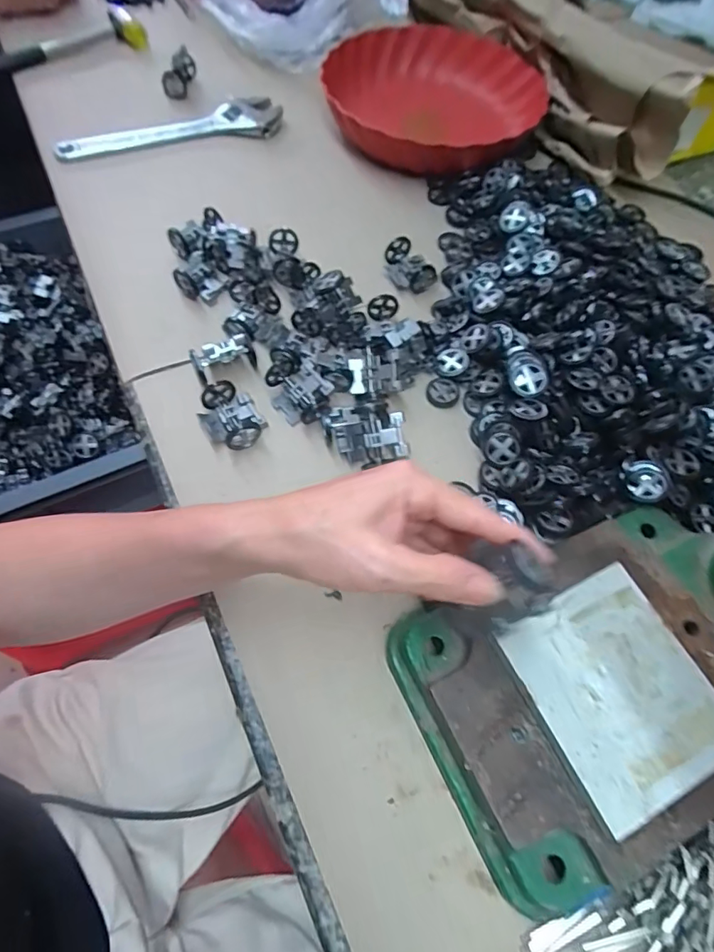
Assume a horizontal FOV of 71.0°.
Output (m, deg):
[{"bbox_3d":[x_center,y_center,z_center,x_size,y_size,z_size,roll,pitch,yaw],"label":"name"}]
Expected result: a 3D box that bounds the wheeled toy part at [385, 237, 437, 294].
[{"bbox_3d":[0.050,-0.196,0.465,0.038,0.024,0.047,-20,61,-10],"label":"wheeled toy part"}]

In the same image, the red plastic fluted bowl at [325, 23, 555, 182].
[{"bbox_3d":[0.087,-0.420,0.577,0.218,0.086,0.244,24,63,15],"label":"red plastic fluted bowl"}]

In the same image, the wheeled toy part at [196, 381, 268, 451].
[{"bbox_3d":[-0.095,-0.044,0.380,0.041,0.026,0.049,-30,63,-15],"label":"wheeled toy part"}]

